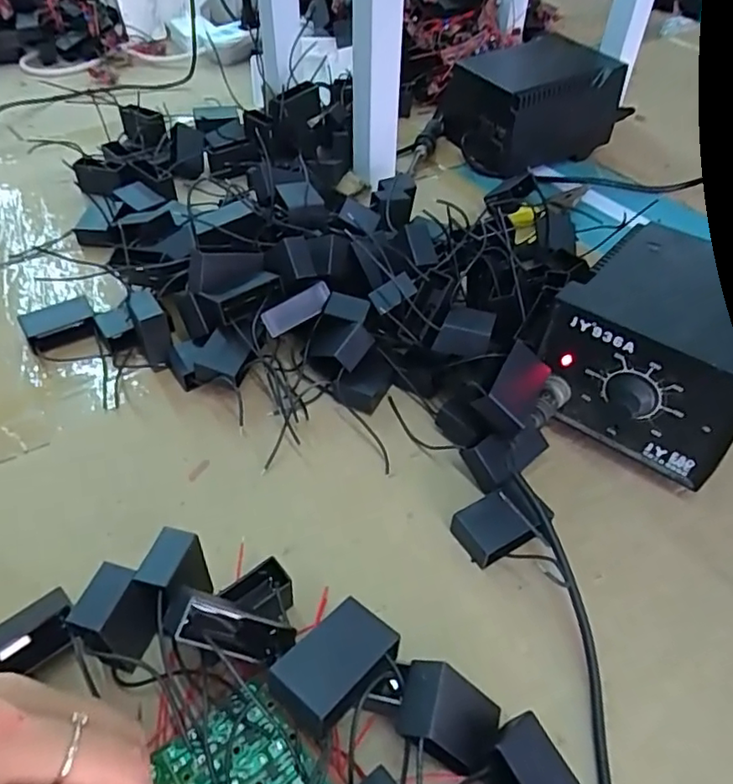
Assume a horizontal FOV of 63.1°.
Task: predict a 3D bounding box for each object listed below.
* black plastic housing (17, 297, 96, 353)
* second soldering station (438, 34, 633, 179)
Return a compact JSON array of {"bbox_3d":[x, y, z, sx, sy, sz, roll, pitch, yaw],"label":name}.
[{"bbox_3d":[-0.221,-0.048,0.431,0.046,0.020,0.028,-22,51,-20],"label":"black plastic housing"},{"bbox_3d":[0.170,-0.310,0.634,0.155,0.082,0.129,-25,52,-22],"label":"second soldering station"}]

